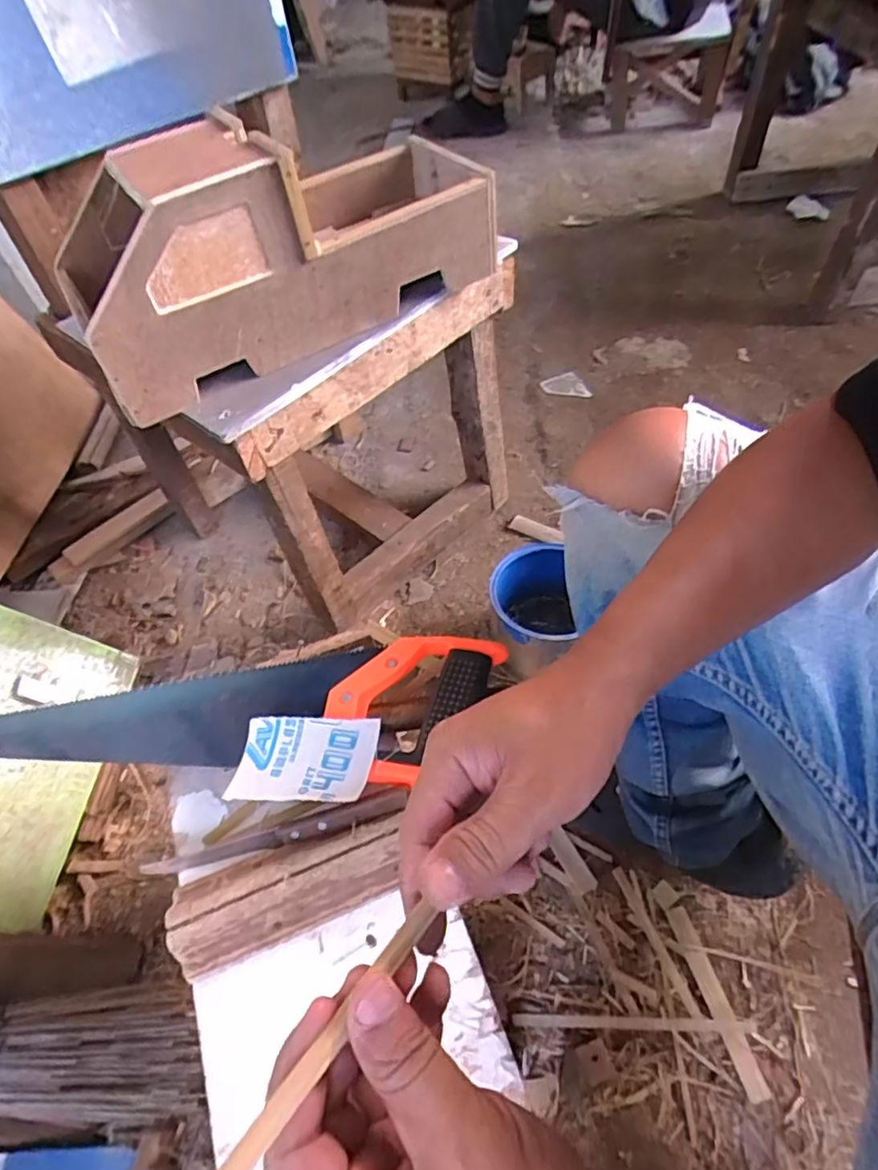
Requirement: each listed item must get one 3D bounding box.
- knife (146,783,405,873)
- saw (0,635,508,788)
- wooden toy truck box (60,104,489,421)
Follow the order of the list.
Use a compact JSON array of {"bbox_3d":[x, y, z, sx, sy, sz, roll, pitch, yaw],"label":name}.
[{"bbox_3d":[-0.115,0.175,0.426,0.187,0.027,0.016,-13,56,-4],"label":"knife"},{"bbox_3d":[-0.168,0.087,0.473,0.412,0.021,0.111,2,56,6],"label":"saw"},{"bbox_3d":[-0.150,-0.337,0.581,0.383,0.155,0.190,-24,57,-12],"label":"wooden toy truck box"}]

